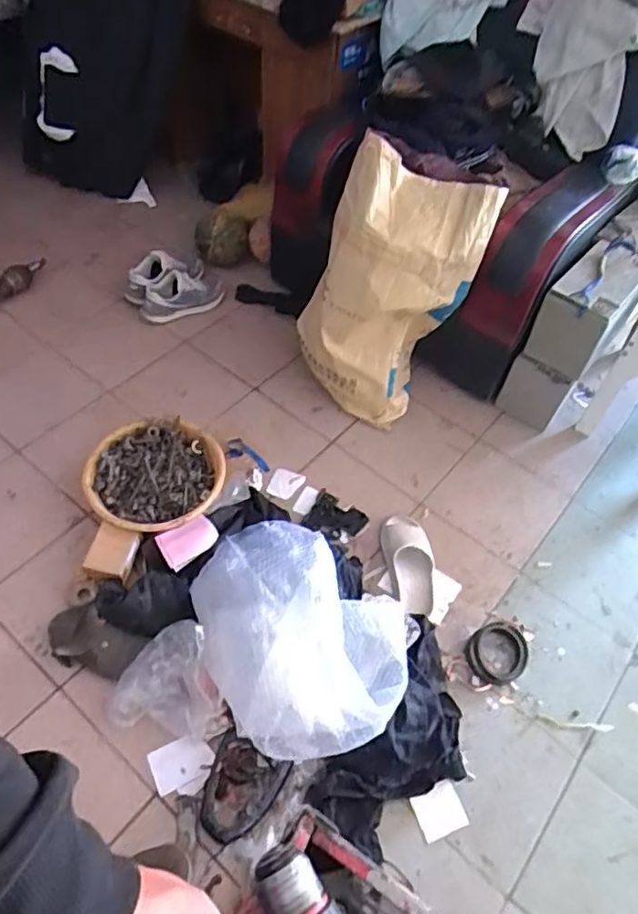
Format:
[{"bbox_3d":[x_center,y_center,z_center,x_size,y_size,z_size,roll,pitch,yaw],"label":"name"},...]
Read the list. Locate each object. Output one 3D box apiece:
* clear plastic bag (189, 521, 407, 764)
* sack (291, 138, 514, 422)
[{"bbox_3d":[-0.030,0.348,1.251,0.391,0.133,0.475,-25,59,-21],"label":"clear plastic bag"},{"bbox_3d":[0.172,-0.451,1.671,0.373,0.636,0.346,36,58,21],"label":"sack"}]

